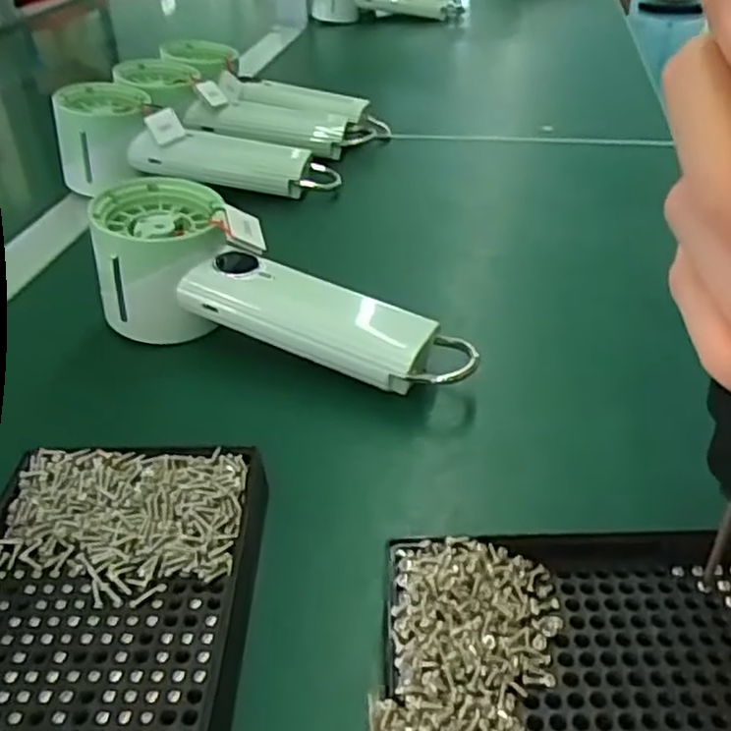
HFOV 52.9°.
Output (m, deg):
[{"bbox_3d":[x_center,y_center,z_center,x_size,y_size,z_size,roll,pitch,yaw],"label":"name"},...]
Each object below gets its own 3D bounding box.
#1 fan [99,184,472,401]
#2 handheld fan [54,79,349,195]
[{"bbox_3d":[-0.040,-0.038,0.351,0.182,0.063,0.061,11,38,16],"label":"fan"},{"bbox_3d":[-0.116,-0.157,0.520,0.189,0.065,0.065,1,37,3],"label":"handheld fan"}]

